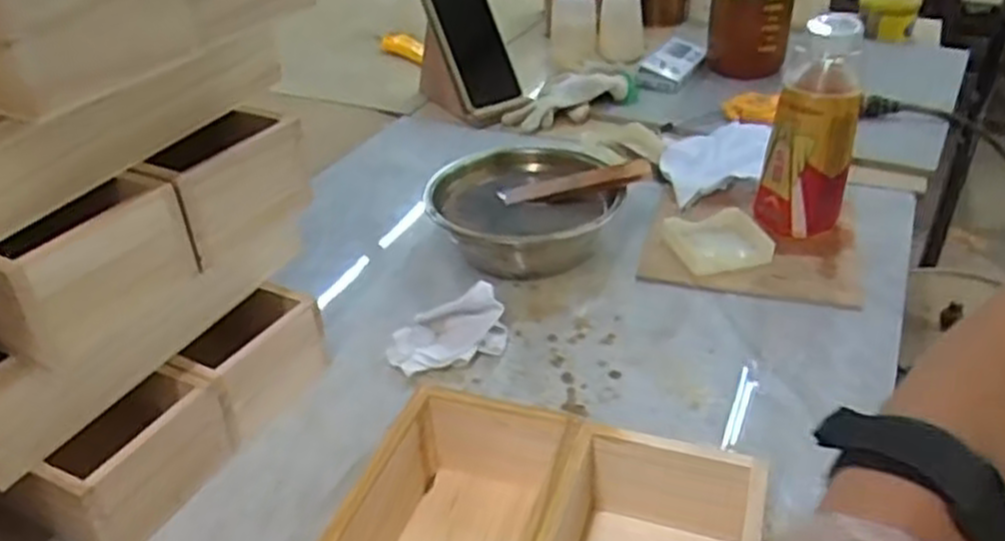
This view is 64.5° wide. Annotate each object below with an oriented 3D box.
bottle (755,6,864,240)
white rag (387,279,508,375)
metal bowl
[{"bbox_3d":[0.266,-0.120,0.686,0.070,0.184,0.060,9,35,19],"label":"bottle"},{"bbox_3d":[-0.043,0.041,0.606,0.092,0.044,0.064,-9,33,-8],"label":"white rag"},{"bbox_3d":[0.023,-0.051,0.718,0.157,0.065,0.157,-3,33,2],"label":"metal bowl"}]

